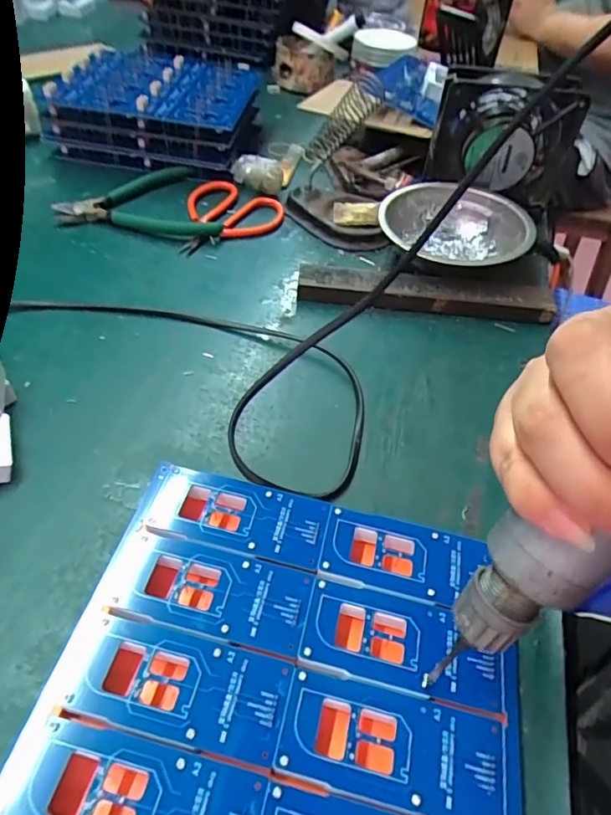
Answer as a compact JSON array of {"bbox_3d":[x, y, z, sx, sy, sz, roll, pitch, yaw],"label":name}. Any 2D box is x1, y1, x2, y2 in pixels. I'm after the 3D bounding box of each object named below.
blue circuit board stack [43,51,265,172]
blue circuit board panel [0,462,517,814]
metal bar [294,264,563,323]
[{"bbox_3d":[-0.150,-0.316,0.557,0.172,0.060,0.163,6,49,-1],"label":"blue circuit board stack"},{"bbox_3d":[-0.006,0.115,0.230,0.186,0.022,0.157,13,49,5],"label":"blue circuit board panel"},{"bbox_3d":[0.096,-0.091,0.419,0.200,0.019,0.032,5,49,-3],"label":"metal bar"}]

